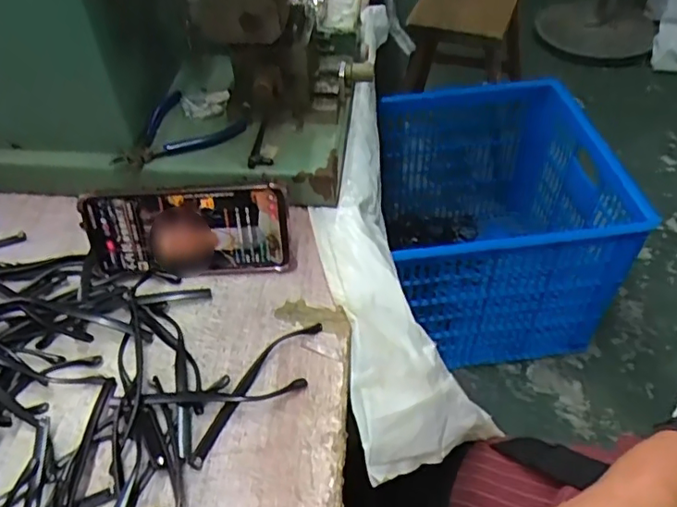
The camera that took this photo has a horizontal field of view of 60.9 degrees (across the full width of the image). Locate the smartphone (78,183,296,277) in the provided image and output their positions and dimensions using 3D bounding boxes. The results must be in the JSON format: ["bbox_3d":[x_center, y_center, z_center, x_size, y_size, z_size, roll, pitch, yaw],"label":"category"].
[{"bbox_3d":[-0.121,-0.016,0.472,0.162,0.078,0.006,-3,31,-2],"label":"smartphone"}]

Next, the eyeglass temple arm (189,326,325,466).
[{"bbox_3d":[-0.062,0.093,0.416,0.024,0.010,0.137,26,54,24],"label":"eyeglass temple arm"}]

